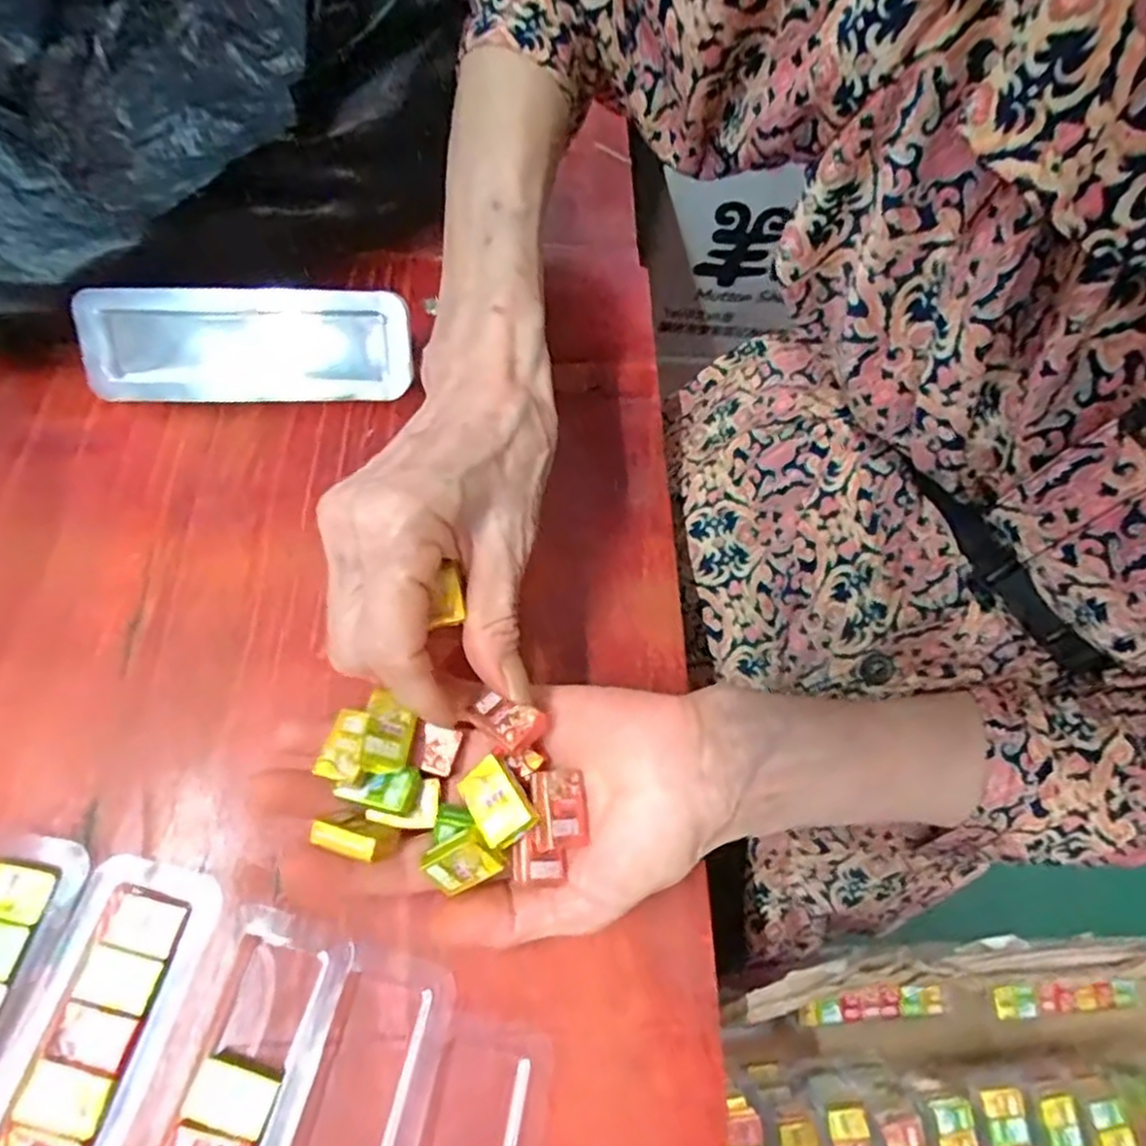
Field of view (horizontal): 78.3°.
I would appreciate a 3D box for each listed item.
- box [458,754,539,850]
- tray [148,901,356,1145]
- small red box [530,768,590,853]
[{"bbox_3d":[-0.025,0.074,0.229,0.017,0.007,0.027,-33,72,-17],"label":"box"},{"bbox_3d":[-0.111,0.185,0.222,0.044,0.010,0.139,14,66,3],"label":"tray"},{"bbox_3d":[-0.006,0.079,0.235,0.017,0.008,0.023,9,61,-32],"label":"small red box"}]

